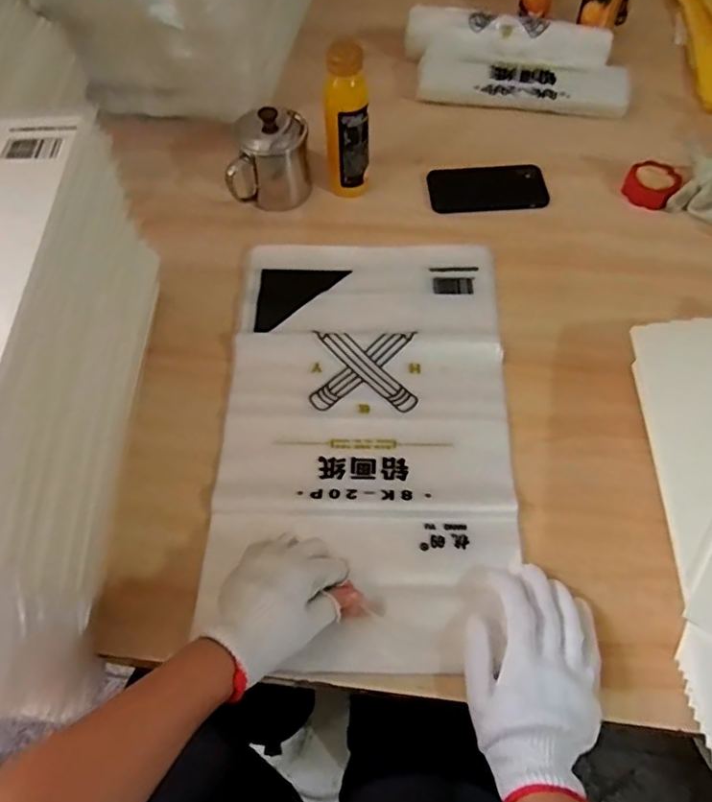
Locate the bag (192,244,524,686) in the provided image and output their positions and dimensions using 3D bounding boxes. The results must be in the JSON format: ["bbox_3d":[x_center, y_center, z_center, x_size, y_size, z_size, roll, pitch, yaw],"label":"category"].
[{"bbox_3d":[0.011,0.020,0.593,0.277,0.021,0.466,2,61,3],"label":"bag"}]

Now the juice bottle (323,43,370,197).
[{"bbox_3d":[-0.011,-0.328,0.716,0.052,0.166,0.047,-2,60,0],"label":"juice bottle"}]

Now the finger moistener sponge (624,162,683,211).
[{"bbox_3d":[0.379,-0.277,0.767,0.062,0.025,0.062,24,63,15],"label":"finger moistener sponge"}]

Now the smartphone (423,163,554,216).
[{"bbox_3d":[0.171,-0.278,0.780,0.150,0.006,0.084,-4,60,-1],"label":"smartphone"}]

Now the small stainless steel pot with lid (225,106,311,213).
[{"bbox_3d":[-0.111,-0.311,0.746,0.099,0.108,0.098,-1,60,1],"label":"small stainless steel pot with lid"}]

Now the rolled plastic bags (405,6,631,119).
[{"bbox_3d":[0.223,-0.477,0.846,0.314,0.048,0.158,8,60,6],"label":"rolled plastic bags"}]

